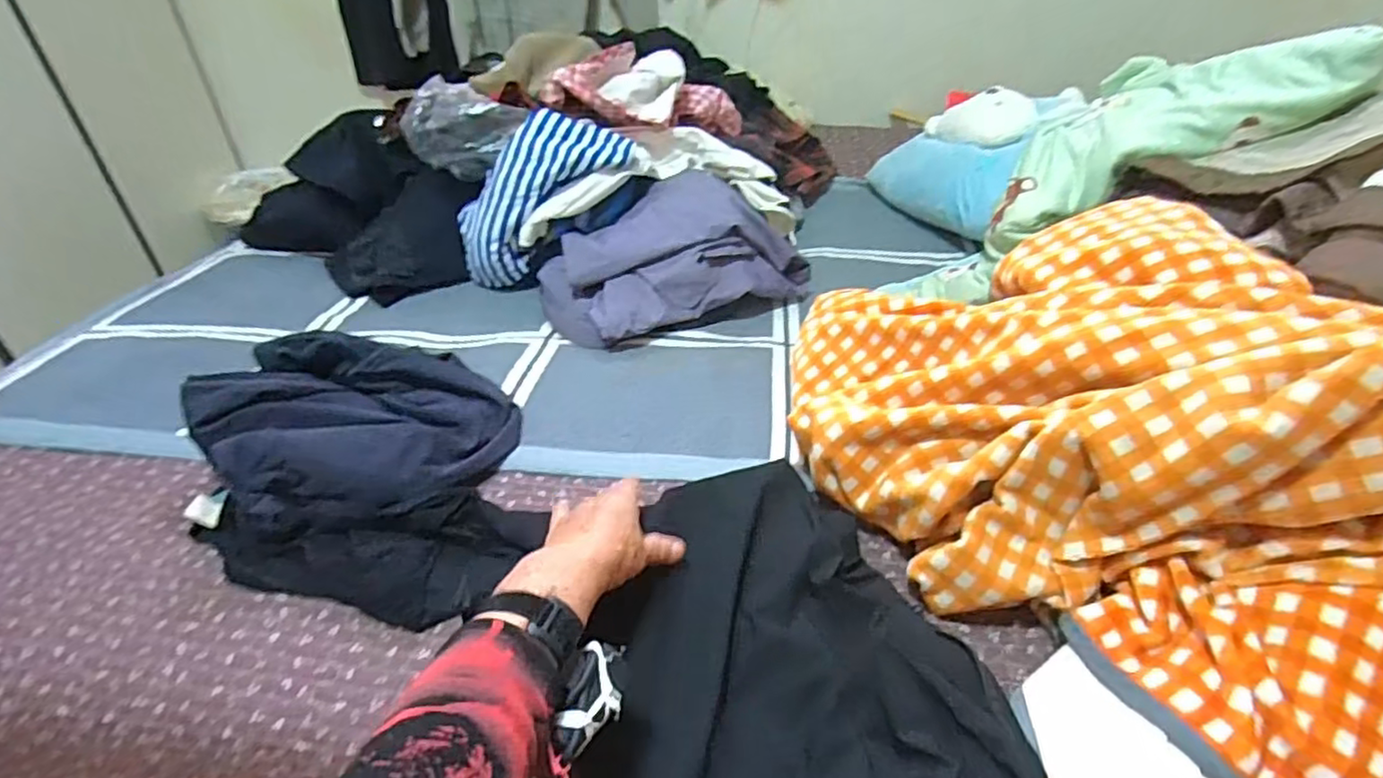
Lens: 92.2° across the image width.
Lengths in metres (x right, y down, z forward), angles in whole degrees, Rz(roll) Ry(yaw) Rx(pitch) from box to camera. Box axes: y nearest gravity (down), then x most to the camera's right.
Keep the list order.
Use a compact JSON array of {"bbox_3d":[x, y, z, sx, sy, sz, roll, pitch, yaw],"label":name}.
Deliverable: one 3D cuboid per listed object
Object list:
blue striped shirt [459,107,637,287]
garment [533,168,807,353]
[{"bbox_3d":[-0.241,-0.289,0.997,0.306,0.128,0.104,-44,35,15],"label":"blue striped shirt"},{"bbox_3d":[-0.036,-0.197,0.965,0.352,0.134,0.222,-20,40,-23],"label":"garment"}]

